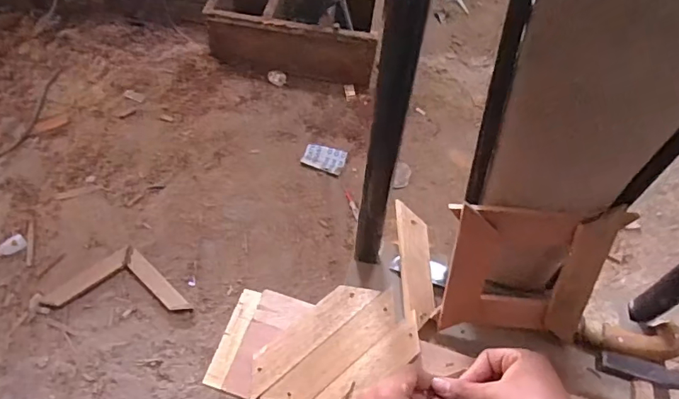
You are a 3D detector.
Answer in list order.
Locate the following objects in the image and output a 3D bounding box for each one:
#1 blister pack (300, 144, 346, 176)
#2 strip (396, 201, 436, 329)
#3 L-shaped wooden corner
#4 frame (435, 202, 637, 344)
[{"bbox_3d":[-0.038,-0.102,1.217,0.104,0.008,0.074,17,59,7],"label":"blister pack"},{"bbox_3d":[0.092,0.076,0.598,0.040,0.012,0.150,1,68,-1],"label":"strip"},{"bbox_3d":[-0.447,0.161,1.023,0.288,0.012,0.127,4,58,-2],"label":"L-shaped wooden corner"},{"bbox_3d":[0.196,0.076,0.524,0.152,0.159,0.023,7,28,6],"label":"frame"}]

